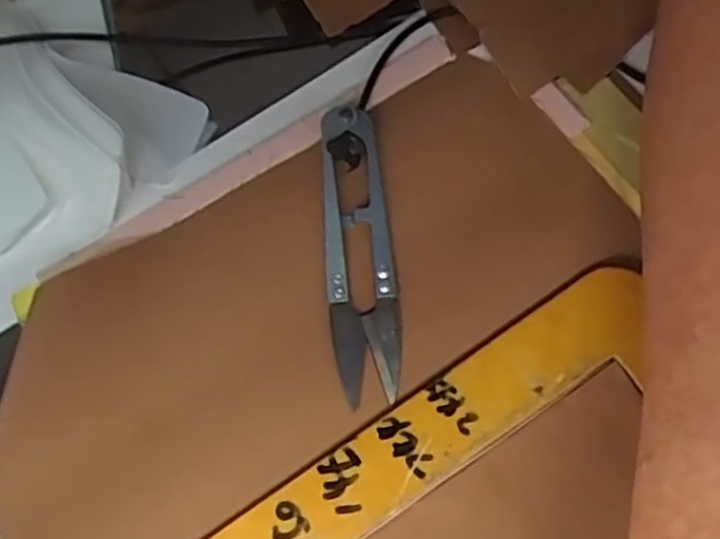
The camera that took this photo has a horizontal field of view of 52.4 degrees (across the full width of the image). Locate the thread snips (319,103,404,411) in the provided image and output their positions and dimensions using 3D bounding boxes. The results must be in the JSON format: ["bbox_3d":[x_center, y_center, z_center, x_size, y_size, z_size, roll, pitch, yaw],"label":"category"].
[{"bbox_3d":[-0.001,-0.008,0.246,0.022,0.012,0.100,-9,71,3],"label":"thread snips"}]

